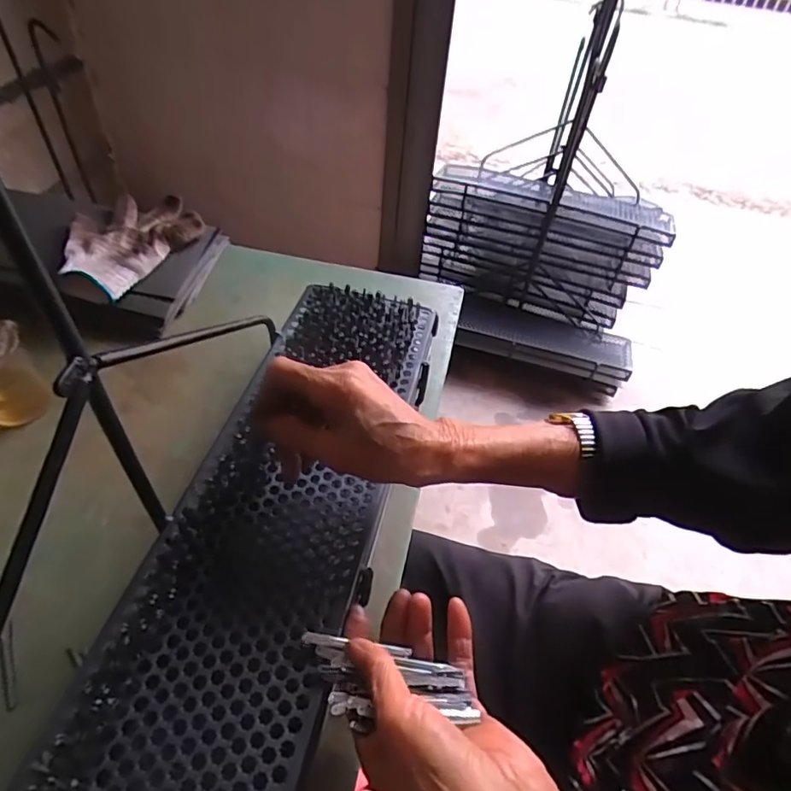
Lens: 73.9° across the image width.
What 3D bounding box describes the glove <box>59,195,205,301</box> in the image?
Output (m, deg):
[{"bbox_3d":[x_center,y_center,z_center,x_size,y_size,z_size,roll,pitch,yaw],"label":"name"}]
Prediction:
[{"bbox_3d":[-0.322,-0.190,0.635,0.118,0.035,0.168,25,49,19],"label":"glove"}]

